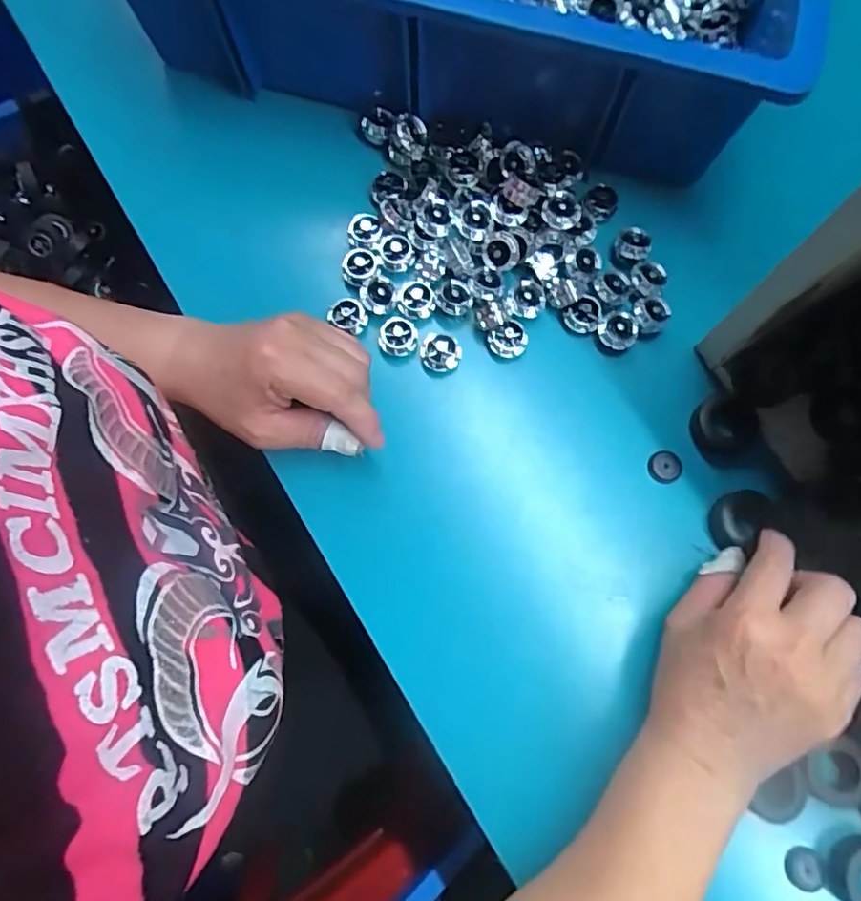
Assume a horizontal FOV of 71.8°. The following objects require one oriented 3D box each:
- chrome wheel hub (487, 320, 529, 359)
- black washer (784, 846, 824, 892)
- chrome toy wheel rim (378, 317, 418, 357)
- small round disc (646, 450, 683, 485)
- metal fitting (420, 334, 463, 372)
[{"bbox_3d":[0.052,-0.072,0.388,0.026,0.011,0.020,-29,79,-6],"label":"chrome wheel hub"},{"bbox_3d":[0.201,0.225,0.320,0.015,0.010,0.018,9,78,3],"label":"black washer"},{"bbox_3d":[-0.020,-0.076,0.391,0.024,0.012,0.026,13,78,3],"label":"chrome toy wheel rim"},{"bbox_3d":[0.149,0.010,0.377,0.021,0.004,0.020,0,77,0],"label":"small round disc"},{"bbox_3d":[0.007,-0.065,0.390,0.026,0.008,0.025,0,77,0],"label":"metal fitting"}]

